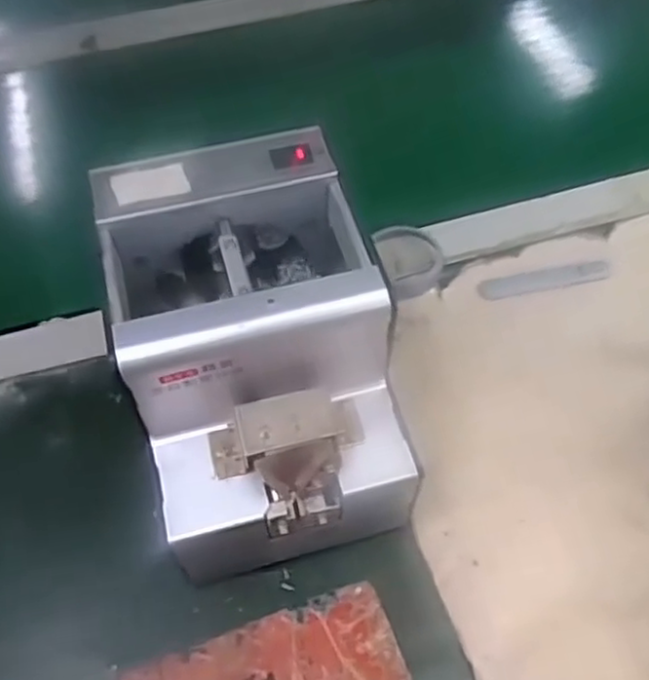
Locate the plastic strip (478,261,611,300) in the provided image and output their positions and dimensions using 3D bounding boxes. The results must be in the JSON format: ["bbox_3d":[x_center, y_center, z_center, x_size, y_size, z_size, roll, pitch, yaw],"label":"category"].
[{"bbox_3d":[0.154,-0.042,0.502,0.092,0.005,0.016,-11,58,-6],"label":"plastic strip"}]

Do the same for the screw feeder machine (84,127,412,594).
[{"bbox_3d":[-0.034,0.013,0.376,0.117,0.147,0.168,-15,58,-9],"label":"screw feeder machine"}]

